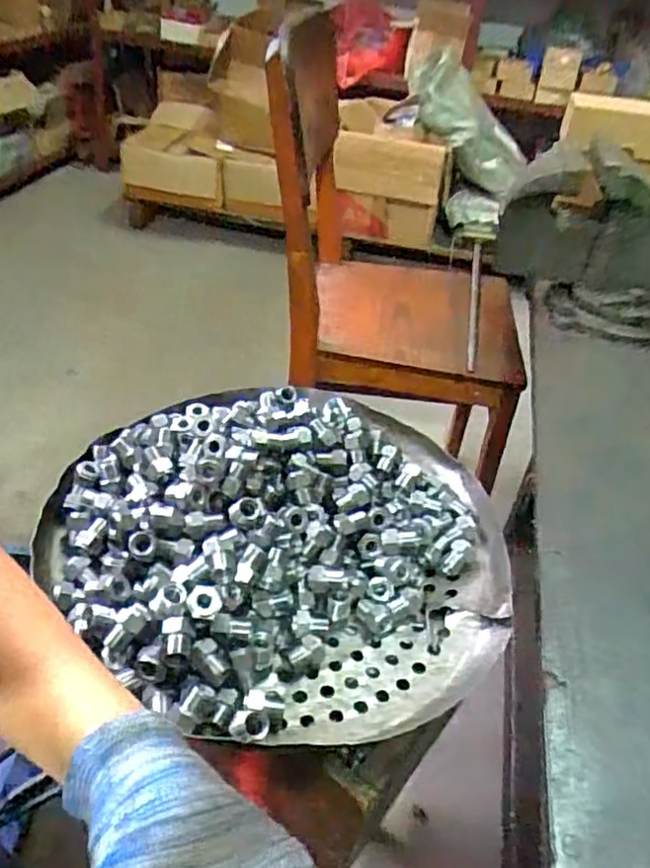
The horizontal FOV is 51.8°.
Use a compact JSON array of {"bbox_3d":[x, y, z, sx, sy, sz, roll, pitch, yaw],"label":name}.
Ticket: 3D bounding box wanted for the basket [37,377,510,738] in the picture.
[{"bbox_3d":[-0.022,0.076,0.565,0.363,0.093,0.354,4,38,-4],"label":"basket"}]

